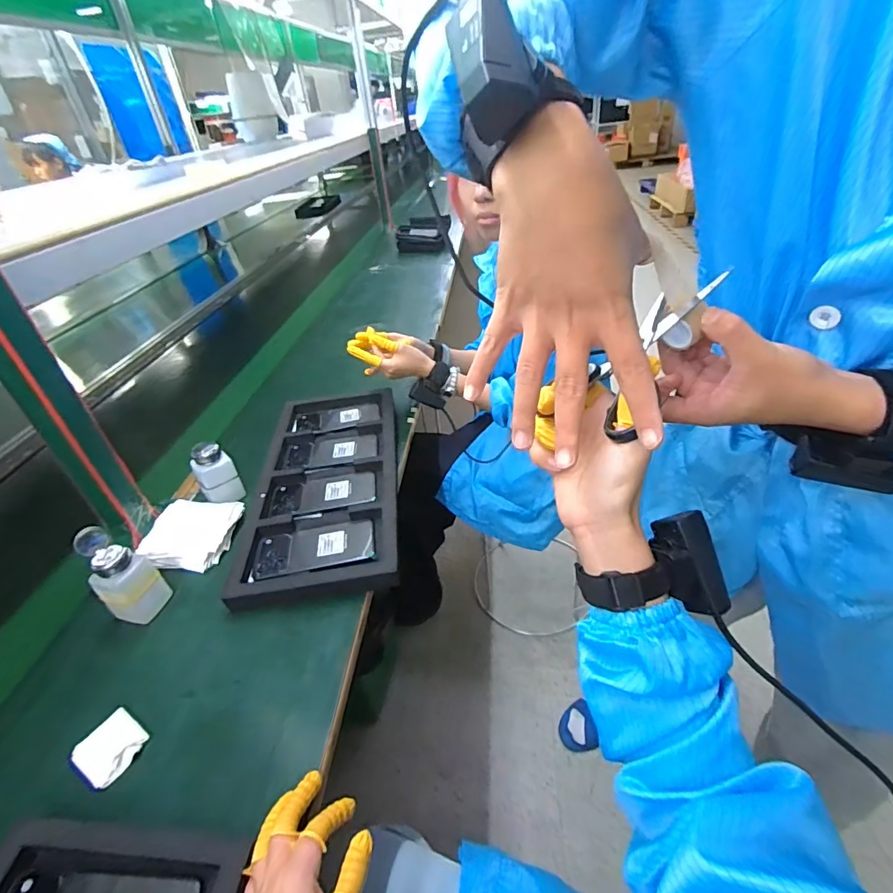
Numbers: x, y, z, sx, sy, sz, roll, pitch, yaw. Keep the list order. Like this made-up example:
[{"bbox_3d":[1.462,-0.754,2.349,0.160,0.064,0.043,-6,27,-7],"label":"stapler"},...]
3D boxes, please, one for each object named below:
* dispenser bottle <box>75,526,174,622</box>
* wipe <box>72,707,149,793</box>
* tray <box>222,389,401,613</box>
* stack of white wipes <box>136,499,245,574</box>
[{"bbox_3d":[-0.404,0.165,0.599,0.053,0.133,0.064,17,43,30],"label":"dispenser bottle"},{"bbox_3d":[-0.347,0.310,0.494,0.062,0.012,0.056,17,43,30],"label":"wipe"},{"bbox_3d":[-0.194,0.047,0.805,0.226,0.043,0.516,-8,36,-1],"label":"tray"},{"bbox_3d":[-0.382,0.129,0.723,0.117,0.035,0.123,-2,37,8],"label":"stack of white wipes"}]

